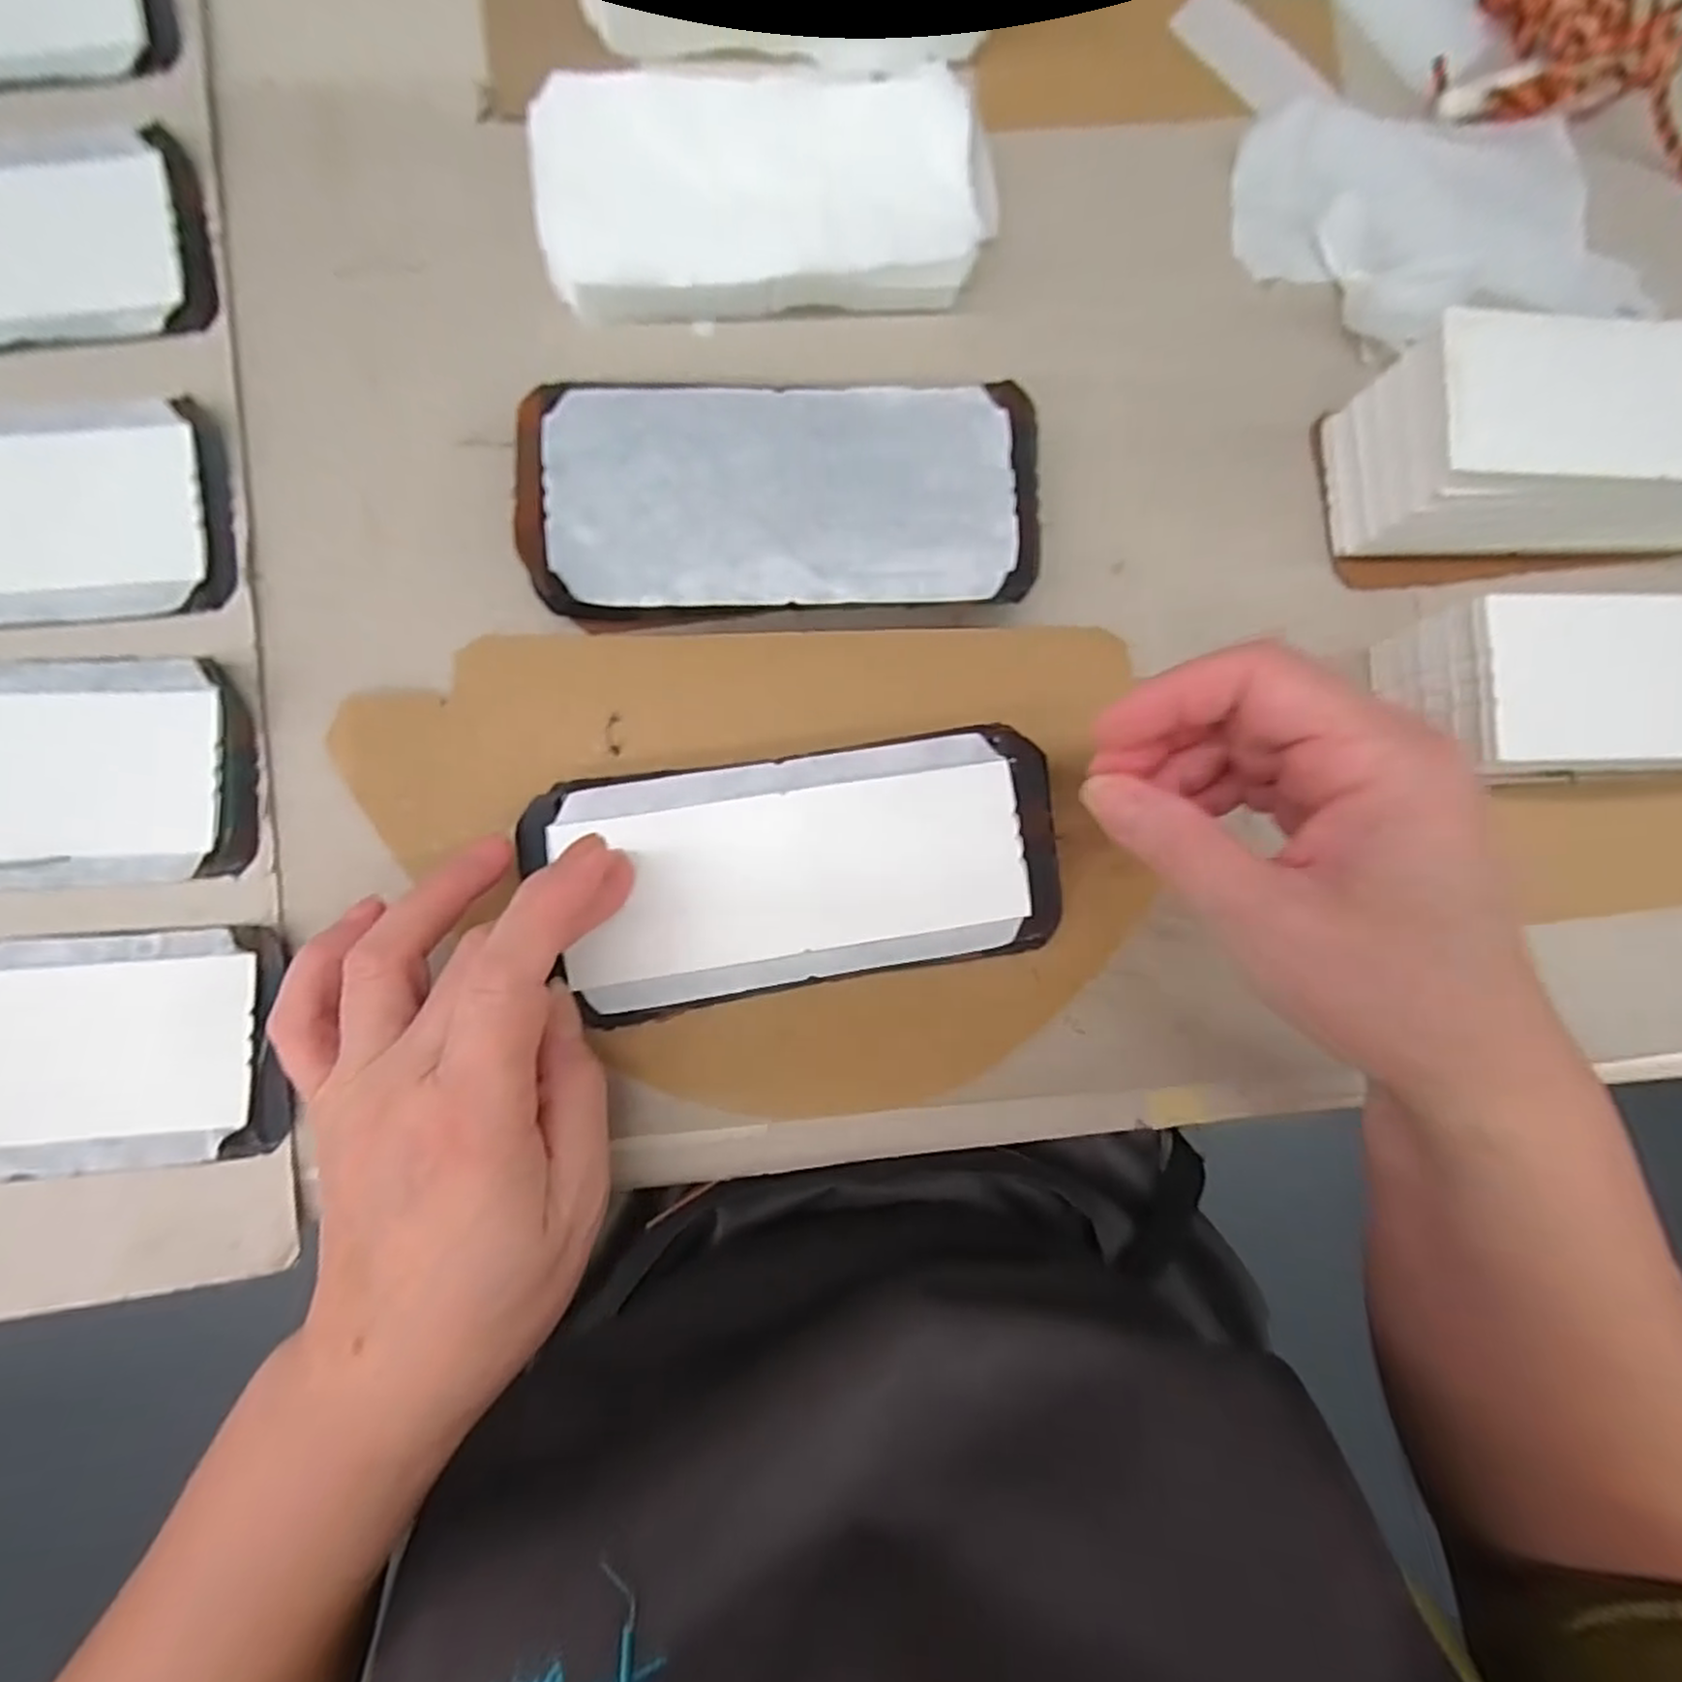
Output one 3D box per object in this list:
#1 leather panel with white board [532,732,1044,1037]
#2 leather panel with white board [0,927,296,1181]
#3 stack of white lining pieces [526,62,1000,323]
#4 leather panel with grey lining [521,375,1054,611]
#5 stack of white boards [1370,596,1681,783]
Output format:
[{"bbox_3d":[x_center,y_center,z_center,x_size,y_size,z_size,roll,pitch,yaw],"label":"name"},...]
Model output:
[{"bbox_3d":[-0.011,0.009,0.249,0.162,0.009,0.074,-9,87,-5],"label":"leather panel with white board"},{"bbox_3d":[-0.249,0.064,0.225,0.158,0.006,0.069,-3,86,-6],"label":"leather panel with white board"},{"bbox_3d":[-0.024,-0.224,0.267,0.152,0.019,0.075,-8,87,-6],"label":"stack of white lining pieces"},{"bbox_3d":[-0.018,-0.111,0.258,0.163,0.025,0.072,-4,86,-6],"label":"leather panel with grey lining"},{"bbox_3d":[0.272,-0.051,0.266,0.159,0.053,0.063,-4,86,-6],"label":"stack of white boards"}]

